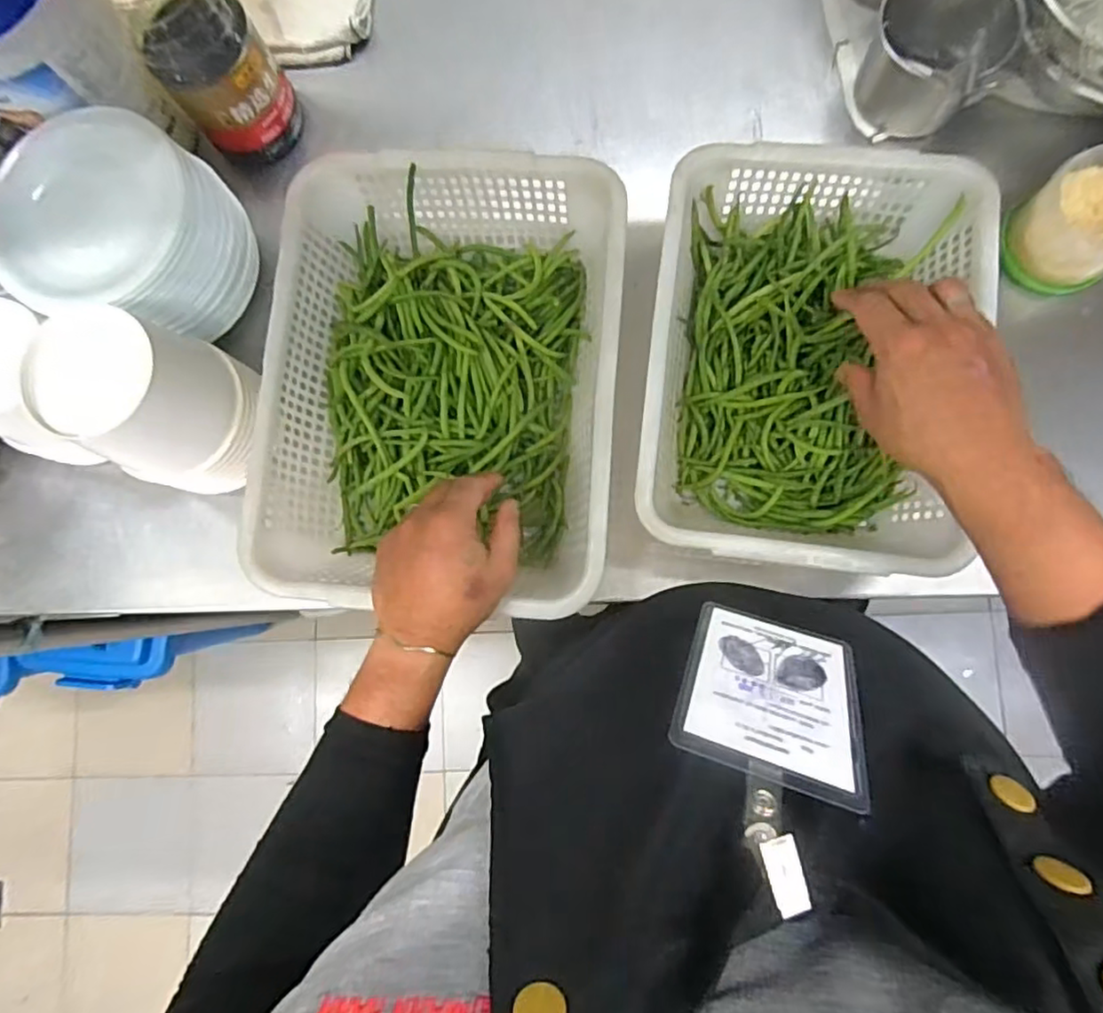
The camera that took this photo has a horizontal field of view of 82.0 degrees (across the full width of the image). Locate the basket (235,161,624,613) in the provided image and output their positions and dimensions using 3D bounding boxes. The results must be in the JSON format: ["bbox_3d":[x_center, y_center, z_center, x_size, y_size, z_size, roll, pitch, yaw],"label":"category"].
[{"bbox_3d":[-0.091,-0.105,0.567,0.290,0.095,0.386,4,83,5],"label":"basket"}]

